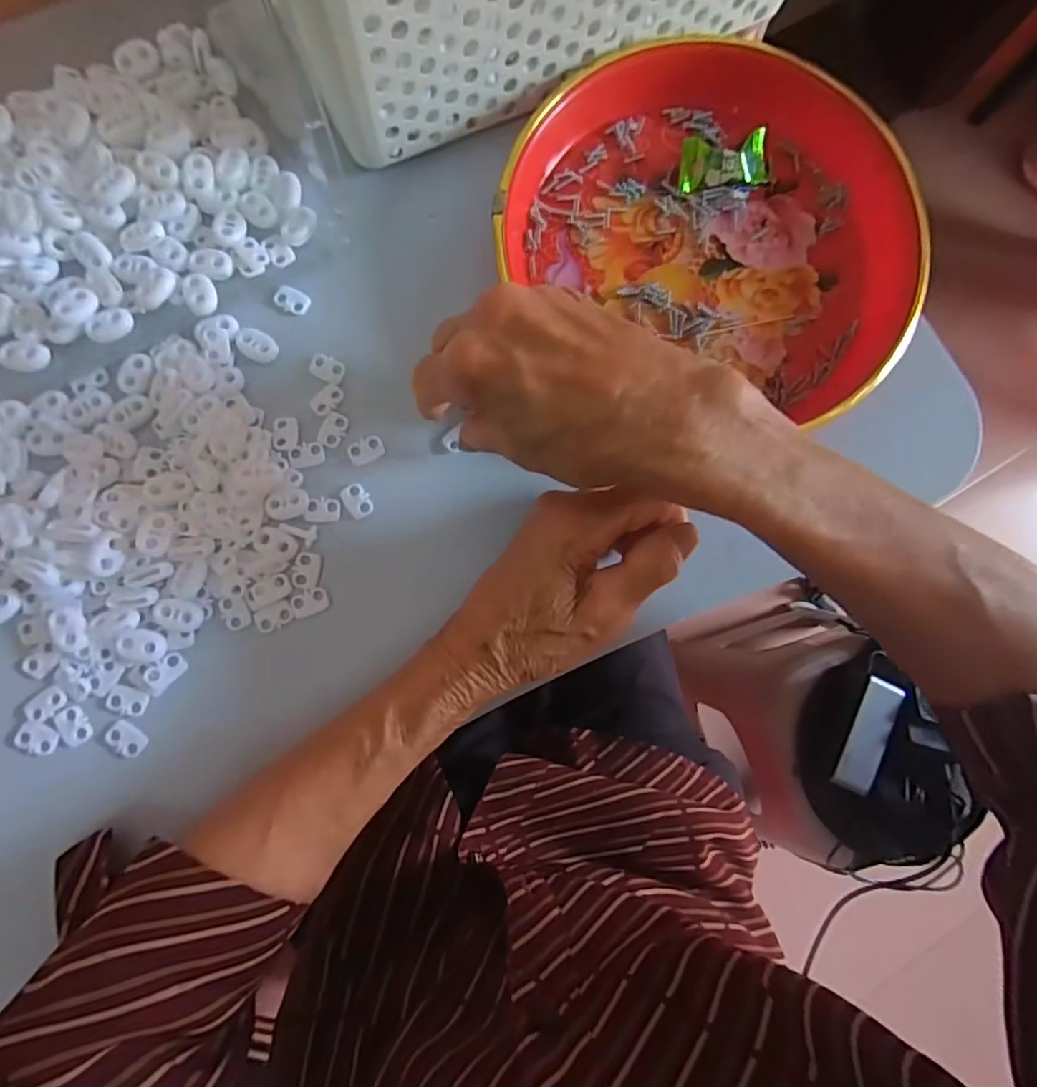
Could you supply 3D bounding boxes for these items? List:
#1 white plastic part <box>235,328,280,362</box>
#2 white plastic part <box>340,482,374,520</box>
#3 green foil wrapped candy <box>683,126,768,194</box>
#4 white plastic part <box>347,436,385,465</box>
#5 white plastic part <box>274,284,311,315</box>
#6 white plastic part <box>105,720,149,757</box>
[{"bbox_3d":[-0.138,-0.104,0.301,0.020,0.005,0.016,39,83,1],"label":"white plastic part"},{"bbox_3d":[-0.083,-0.022,0.296,0.013,0.004,0.019,-31,87,-7],"label":"white plastic part"},{"bbox_3d":[0.115,-0.213,0.316,0.048,0.015,0.027,-6,84,-5],"label":"green foil wrapped candy"},{"bbox_3d":[-0.080,-0.049,0.299,0.018,0.004,0.013,-24,86,-6],"label":"white plastic part"},{"bbox_3d":[-0.122,-0.131,0.307,0.018,0.004,0.013,27,83,-1],"label":"white plastic part"},{"bbox_3d":[-0.187,0.093,0.273,0.019,0.004,0.012,39,83,1],"label":"white plastic part"}]

